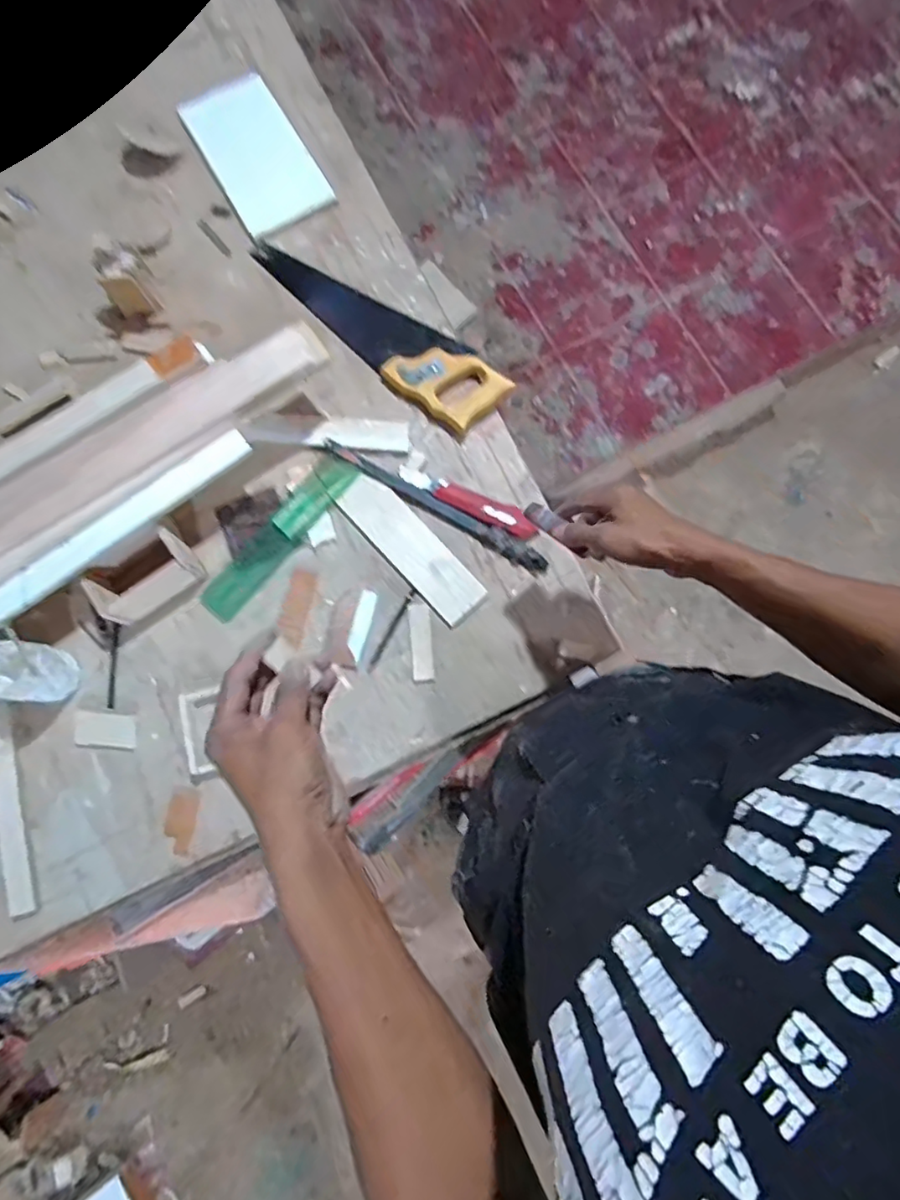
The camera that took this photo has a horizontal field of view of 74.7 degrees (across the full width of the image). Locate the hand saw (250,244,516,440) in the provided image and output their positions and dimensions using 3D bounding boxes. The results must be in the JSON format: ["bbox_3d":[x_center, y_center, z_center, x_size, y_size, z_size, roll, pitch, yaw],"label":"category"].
[{"bbox_3d":[-0.105,-0.364,0.788,0.395,0.027,0.099,39,82,9],"label":"hand saw"}]

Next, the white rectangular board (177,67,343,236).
[{"bbox_3d":[-0.276,-0.637,0.838,0.133,0.014,0.251,-31,79,-4],"label":"white rectangular board"}]

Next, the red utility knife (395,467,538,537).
[{"bbox_3d":[0.022,-0.123,0.728,0.182,0.016,0.033,27,81,7],"label":"red utility knife"}]

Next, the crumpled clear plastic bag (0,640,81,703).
[{"bbox_3d":[-0.464,0.079,0.647,0.062,0.089,0.064,8,79,4],"label":"crumpled clear plastic bag"}]

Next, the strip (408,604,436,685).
[{"bbox_3d":[-0.034,0.050,0.697,0.026,0.004,0.094,-6,78,1],"label":"strip"}]

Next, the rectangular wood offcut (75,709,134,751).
[{"bbox_3d":[-0.394,0.148,0.673,0.065,0.009,0.042,2,79,3],"label":"rectangular wood offcut"}]

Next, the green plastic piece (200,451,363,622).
[{"bbox_3d":[-0.205,-0.080,0.719,0.045,0.010,0.242,39,82,9],"label":"green plastic piece"}]

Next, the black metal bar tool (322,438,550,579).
[{"bbox_3d":[-0.020,-0.117,0.726,0.310,0.015,0.023,30,81,8],"label":"black metal bar tool"}]

